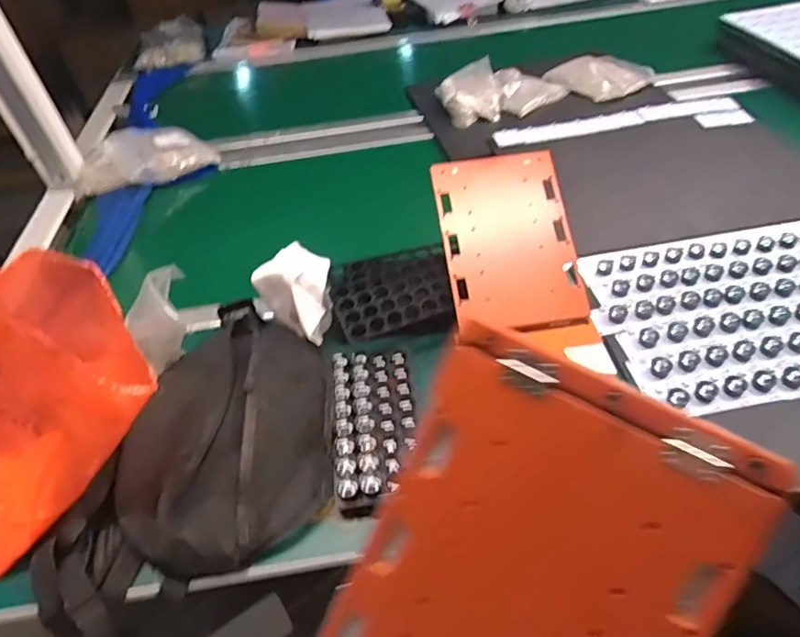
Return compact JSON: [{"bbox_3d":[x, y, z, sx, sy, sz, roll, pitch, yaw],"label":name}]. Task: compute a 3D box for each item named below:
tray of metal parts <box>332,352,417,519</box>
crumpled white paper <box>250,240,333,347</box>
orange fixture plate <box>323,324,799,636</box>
[{"bbox_3d":[-0.028,0.116,0.597,0.090,0.029,0.195,-7,47,0],"label":"tray of metal parts"},{"bbox_3d":[-0.121,-0.033,0.688,0.093,0.095,0.082,26,55,27],"label":"crumpled white paper"},{"bbox_3d":[0.058,0.144,0.273,0.159,0.007,0.243,26,97,17],"label":"orange fixture plate"}]

